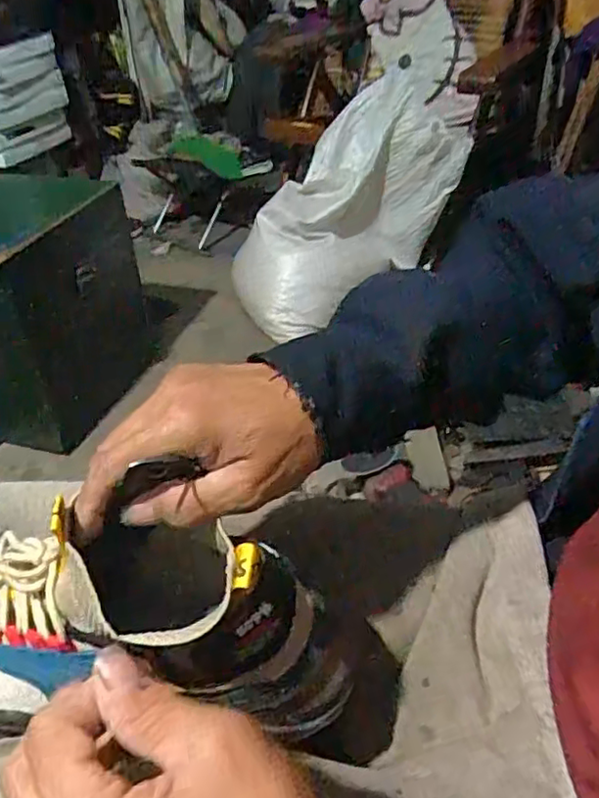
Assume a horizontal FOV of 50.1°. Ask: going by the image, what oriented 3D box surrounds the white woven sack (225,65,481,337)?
[{"bbox_3d":[0.098,-0.380,1.400,0.290,0.596,0.188,35,33,-22],"label":"white woven sack"}]

